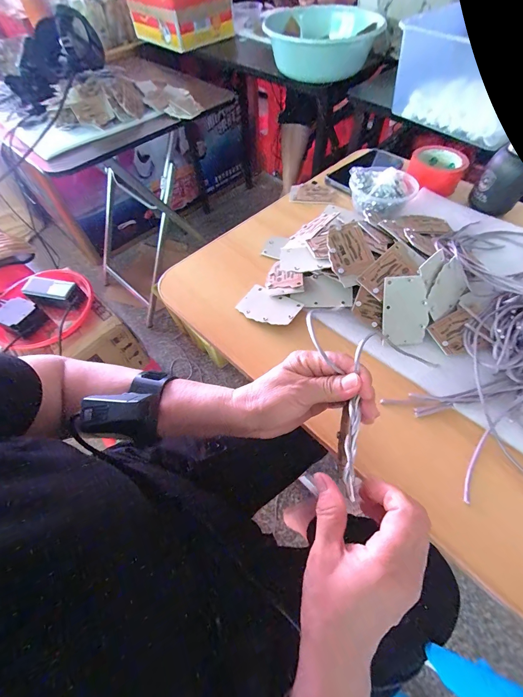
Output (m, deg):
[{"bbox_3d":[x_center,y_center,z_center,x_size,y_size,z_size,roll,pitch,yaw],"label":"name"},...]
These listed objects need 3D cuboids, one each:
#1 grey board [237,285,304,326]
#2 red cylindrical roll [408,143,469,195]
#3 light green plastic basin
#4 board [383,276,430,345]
[{"bbox_3d":[0.009,-0.058,0.420,0.085,0.004,0.052,27,69,25],"label":"grey board"},{"bbox_3d":[0.334,-0.344,0.574,0.097,0.042,0.109,23,62,15],"label":"red cylindrical roll"},{"bbox_3d":[0.157,-0.856,0.852,0.297,0.134,0.238,-4,58,0],"label":"light green plastic basin"},{"bbox_3d":[0.180,-0.047,0.373,0.054,0.084,0.005,-6,15,3],"label":"board"}]

